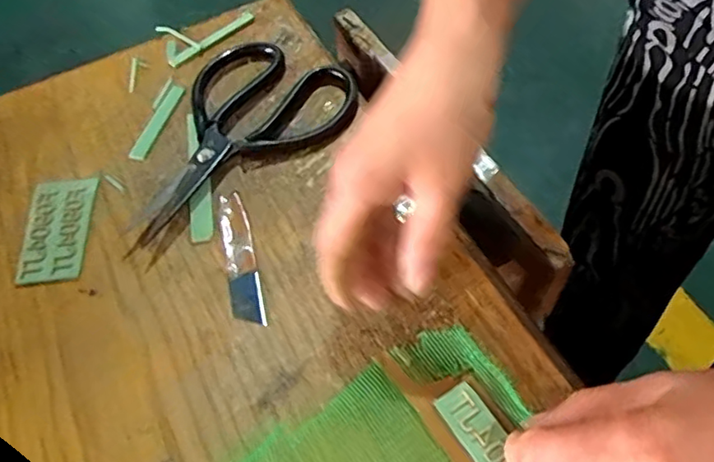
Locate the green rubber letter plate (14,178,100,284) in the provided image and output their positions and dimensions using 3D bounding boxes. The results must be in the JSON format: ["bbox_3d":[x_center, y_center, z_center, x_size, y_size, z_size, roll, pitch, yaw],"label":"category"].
[{"bbox_3d":[-0.195,-0.002,0.381,0.043,0.006,0.076,-4,56,1],"label":"green rubber letter plate"}]

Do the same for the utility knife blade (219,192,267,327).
[{"bbox_3d":[-0.071,0.015,0.360,0.019,0.007,0.091,-13,56,-5],"label":"utility knife blade"}]

